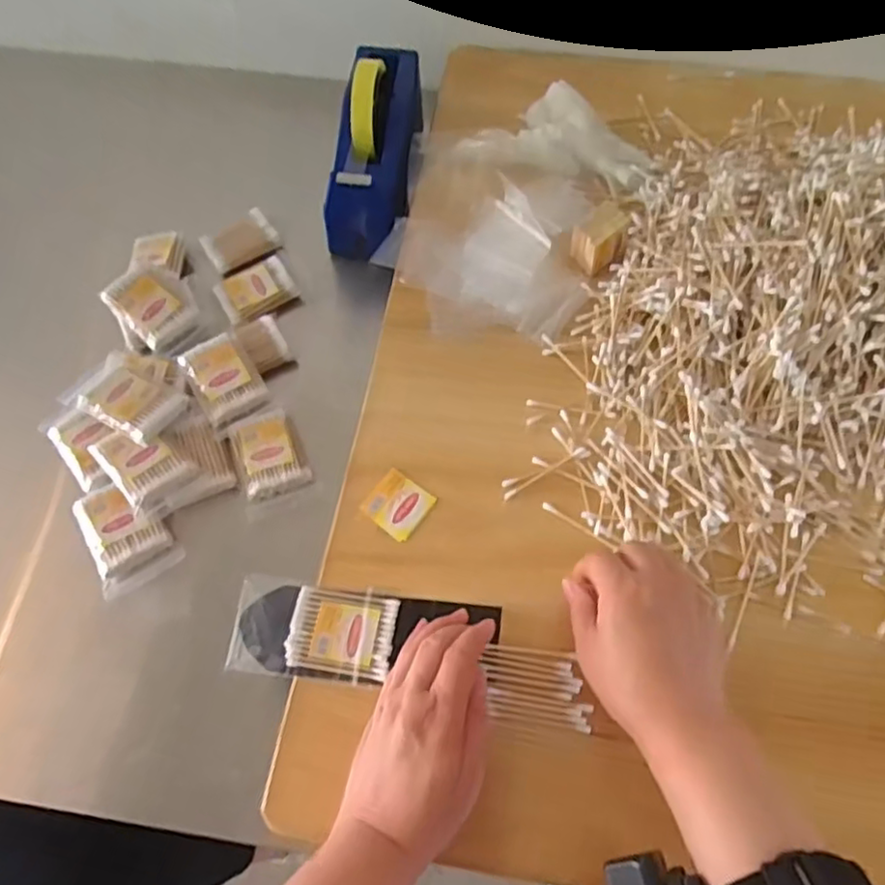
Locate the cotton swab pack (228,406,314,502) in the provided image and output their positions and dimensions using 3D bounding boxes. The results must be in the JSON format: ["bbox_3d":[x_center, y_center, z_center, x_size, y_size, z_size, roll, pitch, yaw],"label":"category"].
[{"bbox_3d":[-0.151,0.009,0.583,0.054,0.012,0.076,-19,64,-8],"label":"cotton swab pack"}]

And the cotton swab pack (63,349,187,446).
[{"bbox_3d":[-0.273,-0.039,0.582,0.093,0.025,0.061,26,67,14],"label":"cotton swab pack"}]

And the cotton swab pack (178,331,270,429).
[{"bbox_3d":[-0.198,-0.058,0.601,0.054,0.013,0.077,-32,83,-13],"label":"cotton swab pack"}]

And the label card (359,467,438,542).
[{"bbox_3d":[-0.034,0.047,0.514,0.043,0.004,0.044,32,68,16],"label":"label card"}]

